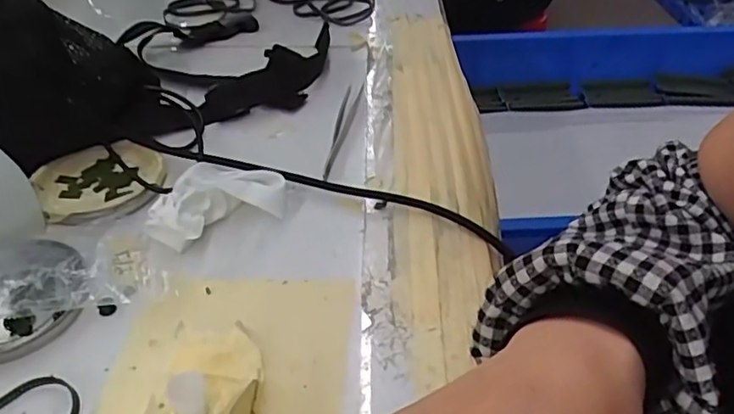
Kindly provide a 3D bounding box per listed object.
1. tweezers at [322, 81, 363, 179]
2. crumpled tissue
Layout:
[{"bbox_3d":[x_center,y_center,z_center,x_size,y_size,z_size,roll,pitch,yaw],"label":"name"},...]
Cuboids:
[{"bbox_3d":[-0.016,-0.064,0.451,0.012,0.012,0.120,5,40,5],"label":"tweezers"},{"bbox_3d":[-0.094,-0.008,0.372,0.085,0.027,0.059,-28,48,-30],"label":"crumpled tissue"}]

